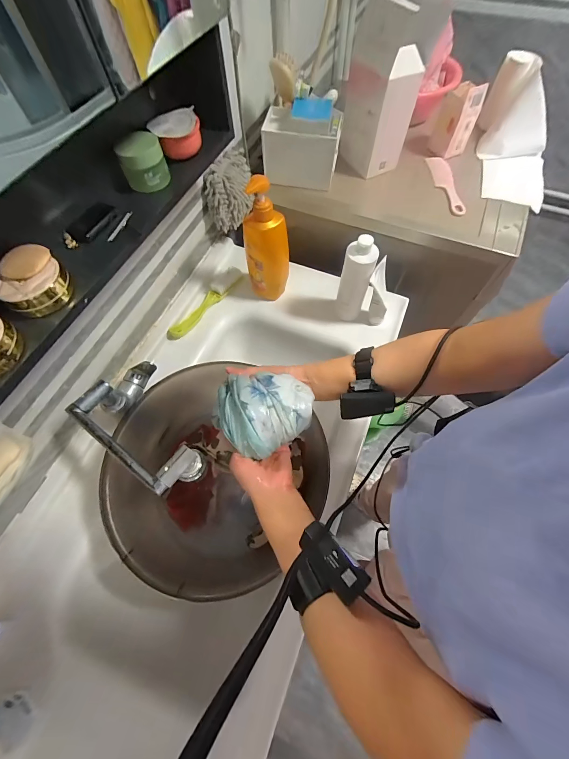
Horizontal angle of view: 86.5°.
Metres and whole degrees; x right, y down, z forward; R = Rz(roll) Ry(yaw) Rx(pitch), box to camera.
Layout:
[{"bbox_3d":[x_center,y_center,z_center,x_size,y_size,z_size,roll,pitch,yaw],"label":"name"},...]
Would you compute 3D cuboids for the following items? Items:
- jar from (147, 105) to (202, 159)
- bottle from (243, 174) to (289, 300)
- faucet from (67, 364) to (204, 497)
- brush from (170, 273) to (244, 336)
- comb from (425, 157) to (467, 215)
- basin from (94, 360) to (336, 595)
[{"bbox_3d":[-0.167,-0.384,0.470,0.072,0.037,0.070,-9,64,-3],"label":"jar"},{"bbox_3d":[-0.037,-0.269,0.611,0.085,0.244,0.082,-7,64,-2],"label":"bottle"},{"bbox_3d":[-0.229,0.072,0.475,0.114,0.098,0.240,-34,68,-14],"label":"faucet"},{"bbox_3d":[-0.183,-0.177,0.718,0.030,0.035,0.222,33,69,16],"label":"brush"},{"bbox_3d":[0.384,-0.462,0.714,0.047,0.009,0.203,-3,64,0],"label":"comb"},{"bbox_3d":[-0.116,0.170,0.549,0.357,0.136,0.339,0,64,1],"label":"basin"}]

